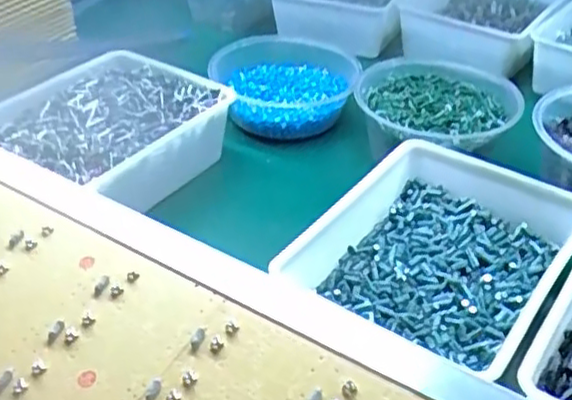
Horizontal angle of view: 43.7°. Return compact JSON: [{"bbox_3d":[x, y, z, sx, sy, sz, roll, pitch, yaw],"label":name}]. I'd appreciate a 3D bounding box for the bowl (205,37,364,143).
[{"bbox_3d":[-0.001,-0.116,0.716,0.136,0.046,0.146,0,34,0],"label":"bowl"}]

